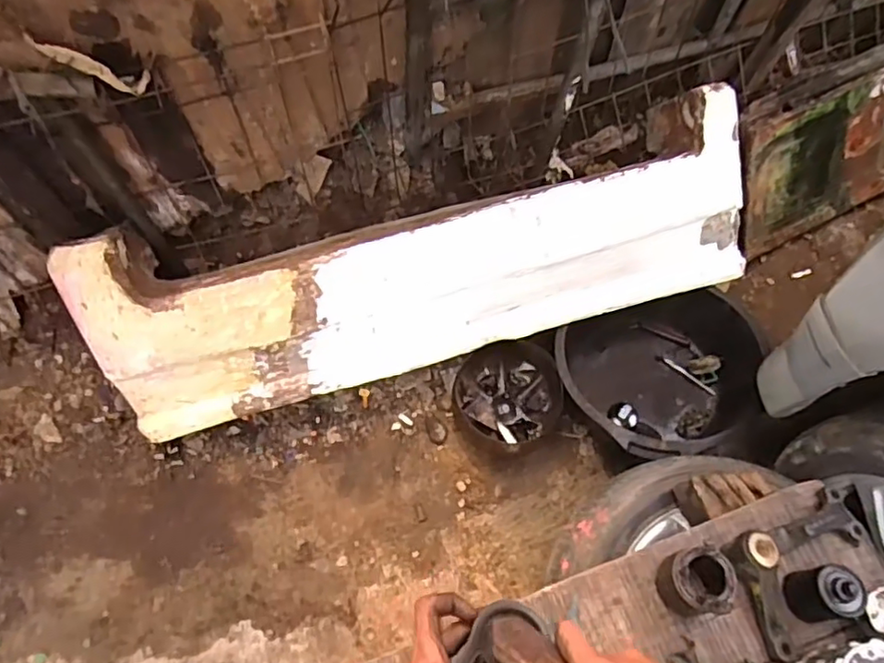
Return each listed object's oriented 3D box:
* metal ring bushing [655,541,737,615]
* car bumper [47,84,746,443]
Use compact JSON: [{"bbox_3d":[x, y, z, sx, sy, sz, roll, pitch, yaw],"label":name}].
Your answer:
[{"bbox_3d":[0.317,0.307,0.766,0.071,0.089,0.076,0,57,-1],"label":"metal ring bushing"},{"bbox_3d":[-0.008,-0.140,1.287,1.351,0.364,0.278,-13,58,-10],"label":"car bumper"}]

